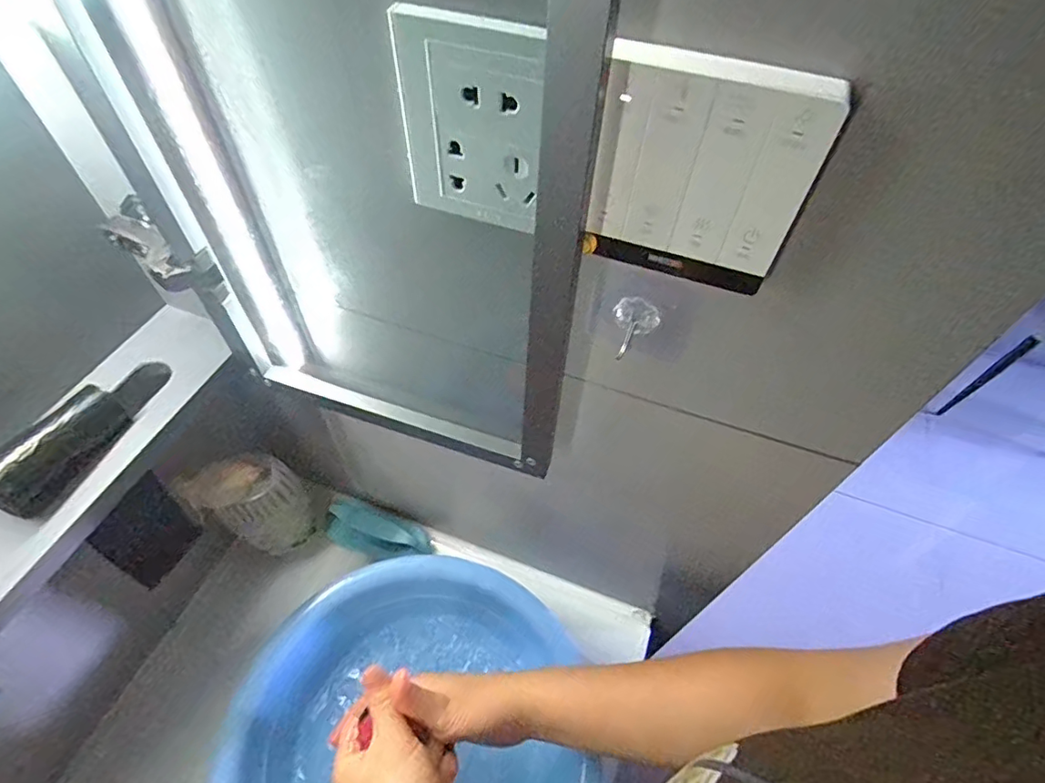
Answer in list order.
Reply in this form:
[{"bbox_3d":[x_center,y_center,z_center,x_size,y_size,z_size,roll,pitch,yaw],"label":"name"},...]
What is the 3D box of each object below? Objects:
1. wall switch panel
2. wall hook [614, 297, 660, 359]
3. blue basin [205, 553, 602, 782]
[{"bbox_3d":[0.069,-0.085,0.219,0.080,0.084,0.019,19,55,11],"label":"wall switch panel"},{"bbox_3d":[0.060,-0.034,0.300,0.024,0.037,0.010,19,55,11],"label":"wall hook"},{"bbox_3d":[-0.106,0.326,0.507,0.293,0.094,0.302,1,53,-2],"label":"blue basin"}]

